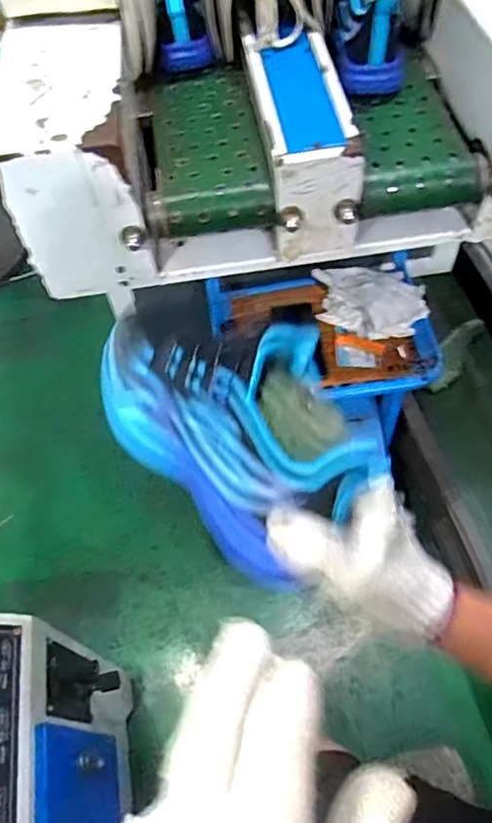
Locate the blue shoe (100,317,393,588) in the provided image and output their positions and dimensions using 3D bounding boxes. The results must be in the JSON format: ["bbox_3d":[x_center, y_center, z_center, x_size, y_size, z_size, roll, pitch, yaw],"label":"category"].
[{"bbox_3d":[-0.004,-0.007,0.410,0.241,0.157,0.095,43,27,30],"label":"blue shoe"}]

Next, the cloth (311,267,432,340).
[{"bbox_3d":[0.215,-0.195,0.986,0.200,0.046,0.130,11,59,11],"label":"cloth"}]

